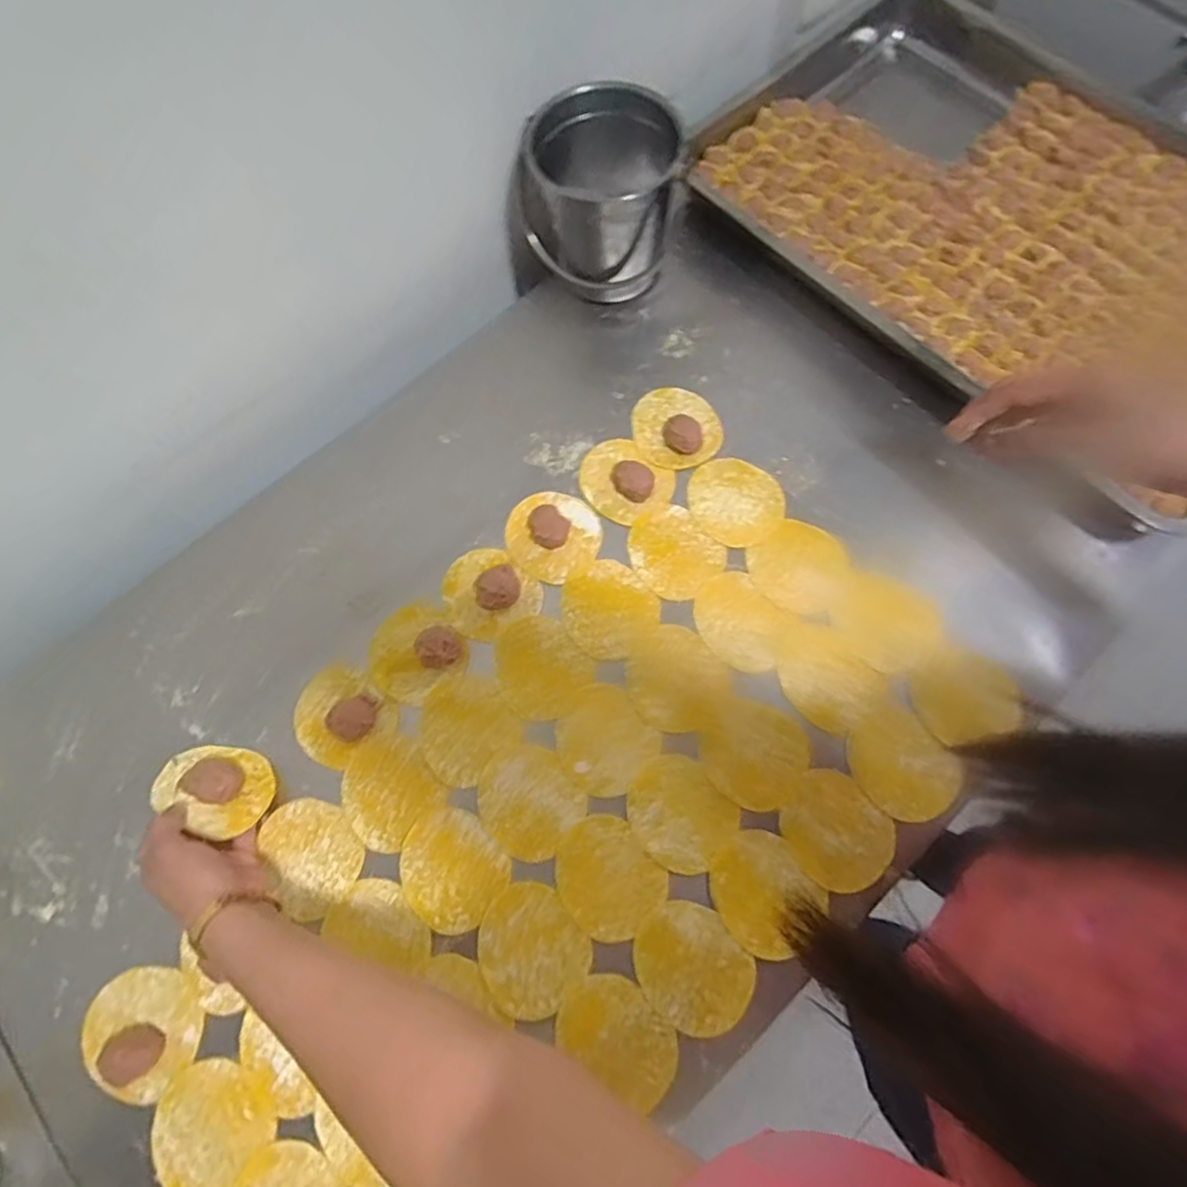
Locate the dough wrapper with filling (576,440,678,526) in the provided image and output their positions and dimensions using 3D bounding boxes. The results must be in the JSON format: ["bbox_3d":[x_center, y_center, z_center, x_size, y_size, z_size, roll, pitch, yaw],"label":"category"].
[{"bbox_3d":[0.027,-0.106,0.590,0.082,0.022,0.071,41,78,14],"label":"dough wrapper with filling"}]

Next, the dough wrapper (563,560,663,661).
[{"bbox_3d":[0.012,0.013,0.563,0.081,0.004,0.076,-1,71,2],"label":"dough wrapper"}]

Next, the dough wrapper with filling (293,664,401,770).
[{"bbox_3d":[-0.210,0.099,0.540,0.081,0.016,0.074,-1,71,2],"label":"dough wrapper with filling"}]

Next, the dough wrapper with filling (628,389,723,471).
[{"bbox_3d":[0.076,-0.157,0.608,0.079,0.017,0.086,-1,71,2],"label":"dough wrapper with filling"}]

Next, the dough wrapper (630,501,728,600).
[{"bbox_3d":[0.068,-0.037,0.575,0.073,0.004,0.082,-40,74,-10],"label":"dough wrapper"}]

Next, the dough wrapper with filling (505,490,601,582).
[{"bbox_3d":[-0.037,-0.056,0.580,0.079,0.016,0.082,-1,71,2],"label":"dough wrapper with filling"}]

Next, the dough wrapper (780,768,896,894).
[{"bbox_3d":[0.183,0.179,0.497,0.072,0.004,0.083,-39,74,-10],"label":"dough wrapper"}]

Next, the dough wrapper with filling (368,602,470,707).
[{"bbox_3d":[-0.153,0.046,0.549,0.077,0.025,0.076,-1,71,2],"label":"dough wrapper with filling"}]

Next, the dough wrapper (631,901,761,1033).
[{"bbox_3d":[0.070,0.268,0.473,0.073,0.005,0.086,-39,74,-10],"label":"dough wrapper"}]

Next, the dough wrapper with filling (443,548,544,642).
[{"bbox_3d":[-0.092,-0.006,0.566,0.077,0.022,0.078,-1,71,2],"label":"dough wrapper with filling"}]

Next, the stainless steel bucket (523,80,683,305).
[{"bbox_3d":[0.006,-0.361,0.613,0.136,0.146,0.105,-11,71,-1],"label":"stainless steel bucket"}]

